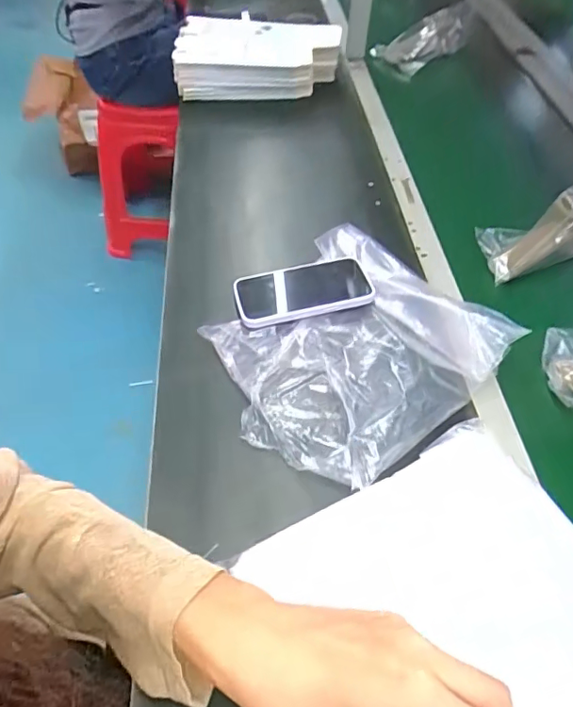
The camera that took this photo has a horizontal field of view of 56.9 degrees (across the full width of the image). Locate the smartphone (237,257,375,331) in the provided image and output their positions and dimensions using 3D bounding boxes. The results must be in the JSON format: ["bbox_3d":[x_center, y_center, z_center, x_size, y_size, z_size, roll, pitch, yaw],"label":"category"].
[{"bbox_3d":[0.021,-0.071,0.591,0.150,0.013,0.073,-10,52,-12],"label":"smartphone"}]

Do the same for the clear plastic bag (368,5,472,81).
[{"bbox_3d":[0.259,-0.574,0.978,0.193,0.055,0.095,-32,56,-5],"label":"clear plastic bag"}]

